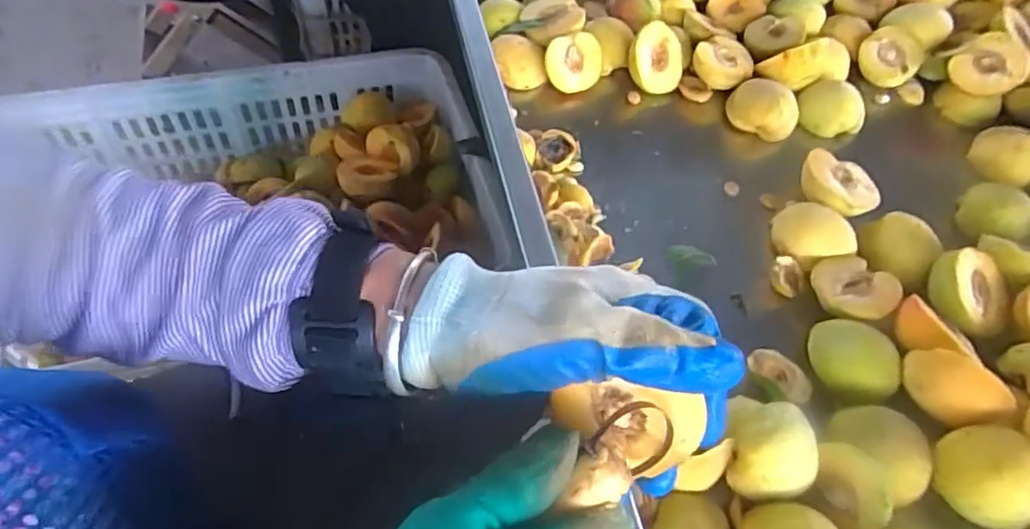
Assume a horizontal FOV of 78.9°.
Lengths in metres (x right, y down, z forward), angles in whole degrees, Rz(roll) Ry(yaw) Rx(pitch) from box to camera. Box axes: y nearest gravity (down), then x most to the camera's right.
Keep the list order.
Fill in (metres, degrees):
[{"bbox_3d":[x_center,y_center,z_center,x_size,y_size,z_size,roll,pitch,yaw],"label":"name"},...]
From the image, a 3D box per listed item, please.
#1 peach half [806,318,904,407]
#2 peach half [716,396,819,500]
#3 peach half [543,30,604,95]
[{"bbox_3d":[0.233,0.068,0.436,0.052,0.038,0.061,-30,63,-24],"label":"peach half"},{"bbox_3d":[0.144,0.106,0.355,0.048,0.036,0.048,14,55,4],"label":"peach half"},{"bbox_3d":[0.053,-0.187,0.583,0.054,0.051,0.025,-16,19,-18],"label":"peach half"}]

